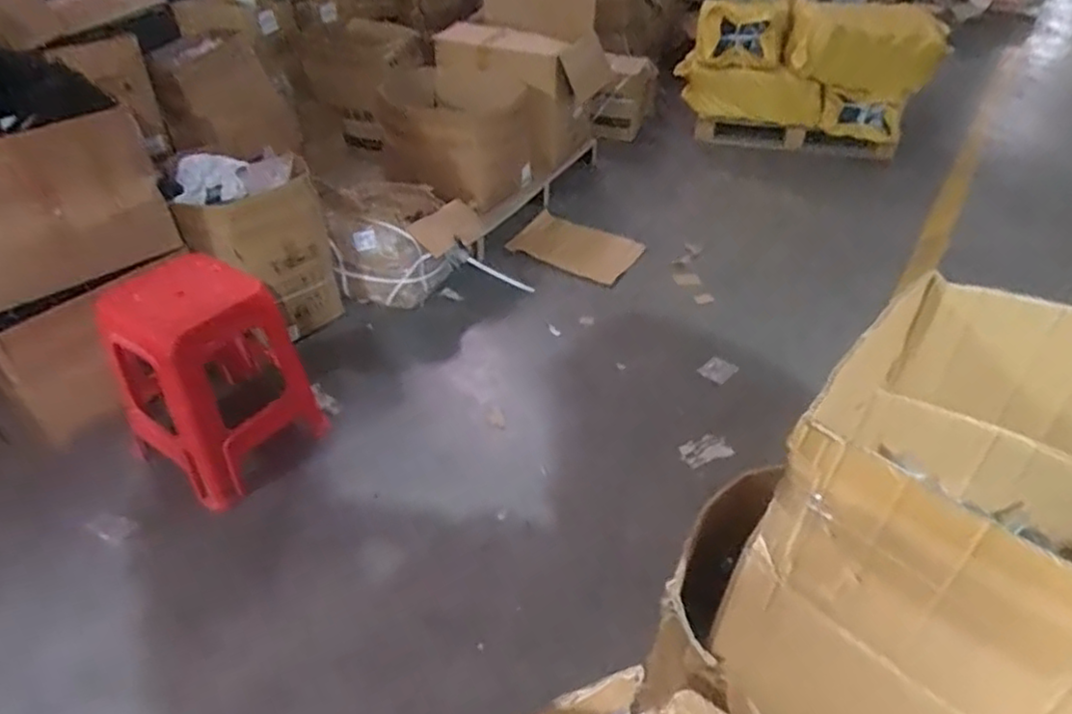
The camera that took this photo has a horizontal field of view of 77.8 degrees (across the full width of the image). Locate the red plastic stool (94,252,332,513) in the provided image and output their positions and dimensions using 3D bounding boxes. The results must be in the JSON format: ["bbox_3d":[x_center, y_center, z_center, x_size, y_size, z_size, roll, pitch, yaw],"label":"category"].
[{"bbox_3d":[-0.891,0.043,1.773,0.440,0.529,0.364,27,46,28],"label":"red plastic stool"}]

